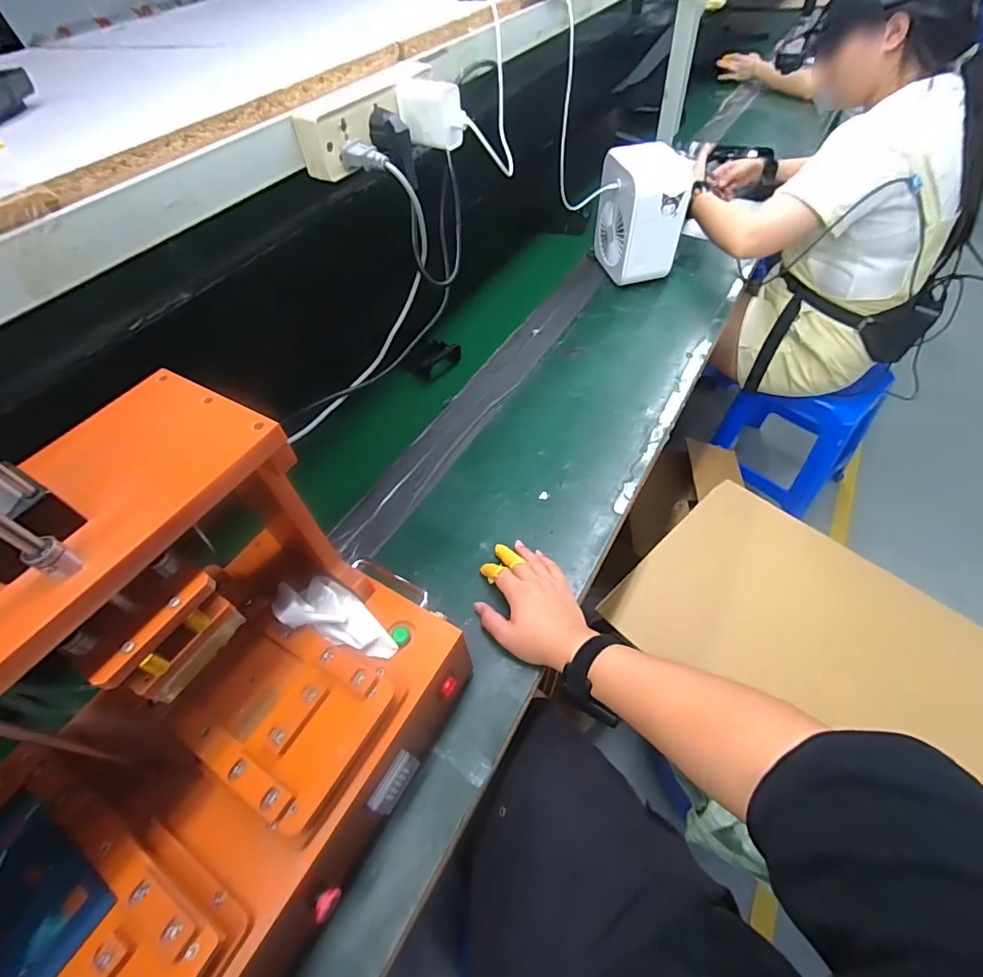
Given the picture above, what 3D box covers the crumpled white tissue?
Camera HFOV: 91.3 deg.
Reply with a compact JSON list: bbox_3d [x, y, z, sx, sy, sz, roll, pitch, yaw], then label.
[{"bbox_3d":[-0.142,0.116,0.439,0.121,0.032,0.054,27,58,7],"label":"crumpled white tissue"}]

